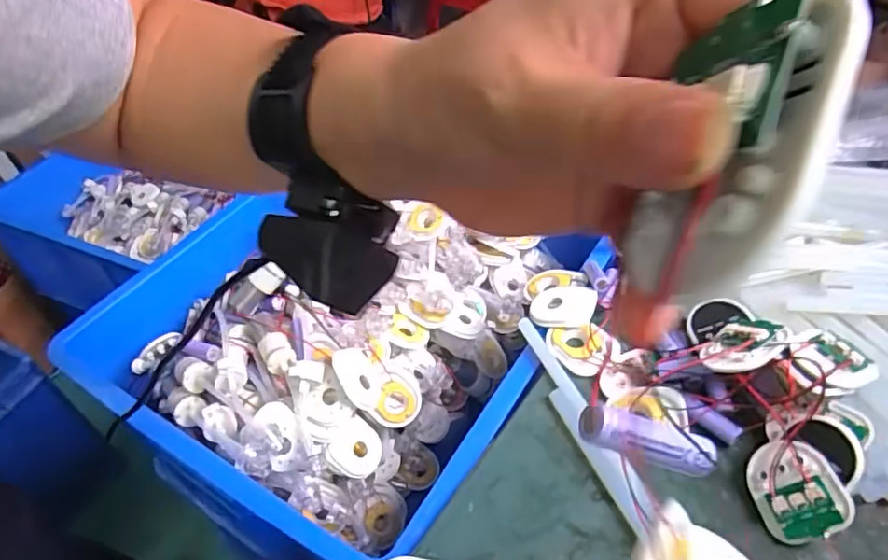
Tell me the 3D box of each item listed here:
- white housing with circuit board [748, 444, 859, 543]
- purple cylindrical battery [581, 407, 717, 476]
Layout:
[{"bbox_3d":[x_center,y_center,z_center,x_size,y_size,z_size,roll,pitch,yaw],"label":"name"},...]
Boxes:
[{"bbox_3d":[0.219,0.130,0.367,0.050,0.014,0.057,-35,46,26],"label":"white housing with circuit board"},{"bbox_3d":[0.069,0.054,0.195,0.050,0.013,0.010,20,42,-15],"label":"purple cylindrical battery"}]

